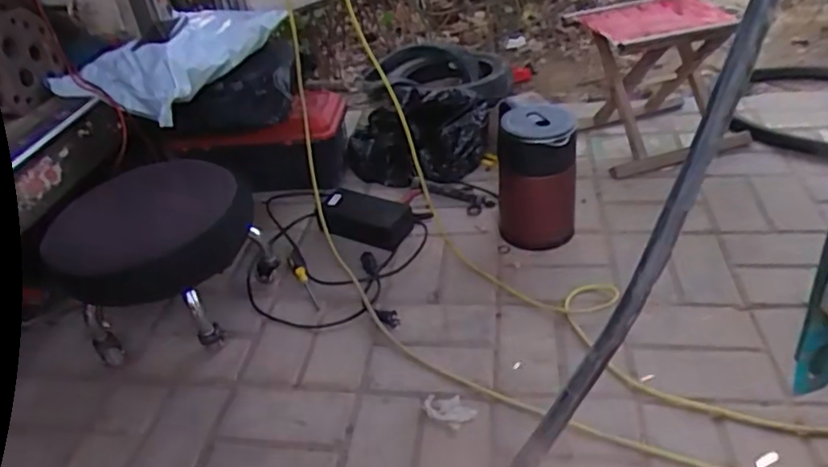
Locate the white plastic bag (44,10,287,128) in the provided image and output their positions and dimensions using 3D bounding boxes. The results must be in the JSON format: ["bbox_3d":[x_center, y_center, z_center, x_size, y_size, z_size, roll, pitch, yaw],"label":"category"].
[{"bbox_3d":[-0.480,-0.353,1.255,0.298,0.100,0.371,12,38,24],"label":"white plastic bag"}]

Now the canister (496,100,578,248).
[{"bbox_3d":[0.226,-0.107,1.162,0.137,0.236,0.124,0,35,9],"label":"canister"}]

